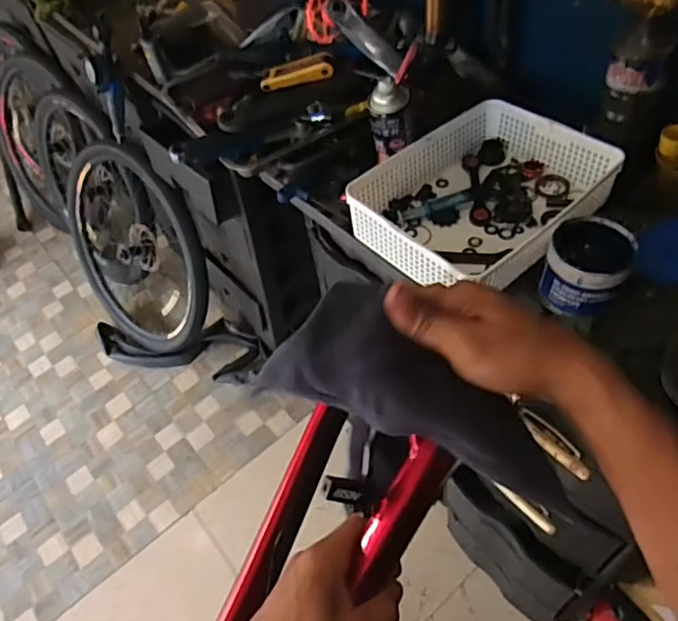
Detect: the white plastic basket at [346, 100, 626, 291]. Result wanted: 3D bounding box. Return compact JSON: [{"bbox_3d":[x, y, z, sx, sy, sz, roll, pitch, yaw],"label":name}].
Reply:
[{"bbox_3d":[0.206,-0.161,0.837,0.330,0.086,0.252,-39,58,-20],"label":"white plastic basket"}]

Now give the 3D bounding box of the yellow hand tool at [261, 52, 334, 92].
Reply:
[{"bbox_3d":[-0.073,-0.408,1.001,0.128,0.028,0.037,-9,51,17],"label":"yellow hand tool"}]

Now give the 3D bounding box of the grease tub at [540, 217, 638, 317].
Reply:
[{"bbox_3d":[0.315,-0.059,0.744,0.102,0.074,0.120,7,55,13],"label":"grease tub"}]

